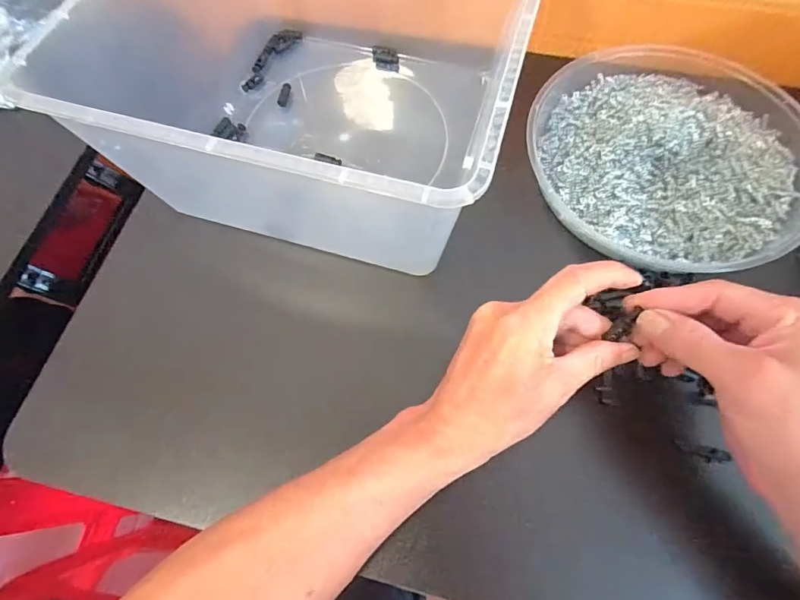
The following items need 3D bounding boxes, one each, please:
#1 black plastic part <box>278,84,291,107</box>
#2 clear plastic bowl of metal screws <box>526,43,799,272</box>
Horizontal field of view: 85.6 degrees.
[{"bbox_3d":[-0.116,-0.206,0.435,0.010,0.005,0.027,11,68,7],"label":"black plastic part"},{"bbox_3d":[0.231,-0.127,0.363,0.234,0.042,0.213,-1,67,2],"label":"clear plastic bowl of metal screws"}]

